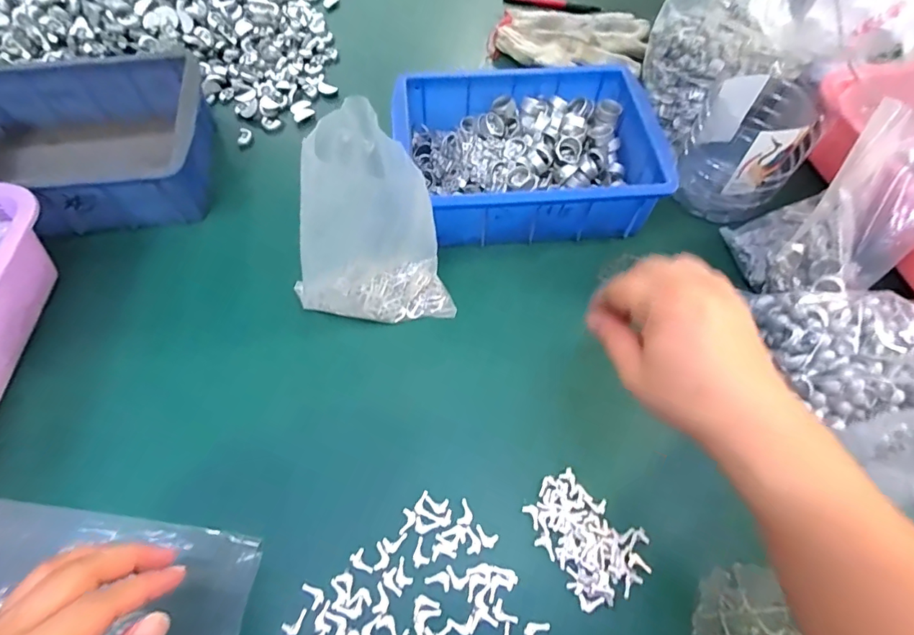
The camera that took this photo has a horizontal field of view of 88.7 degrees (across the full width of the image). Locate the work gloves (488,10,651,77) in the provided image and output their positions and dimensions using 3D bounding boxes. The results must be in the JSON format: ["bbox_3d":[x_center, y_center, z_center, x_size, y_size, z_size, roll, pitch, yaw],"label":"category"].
[{"bbox_3d":[0.145,-0.359,0.605,0.197,0.022,0.133,7,61,1],"label":"work gloves"}]

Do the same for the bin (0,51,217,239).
[{"bbox_3d":[-0.373,-0.170,0.461,0.251,0.074,0.186,-6,61,-6],"label":"bin"}]

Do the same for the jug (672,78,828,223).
[{"bbox_3d":[0.277,-0.166,0.455,0.092,0.106,0.099,19,62,8],"label":"jug"}]

